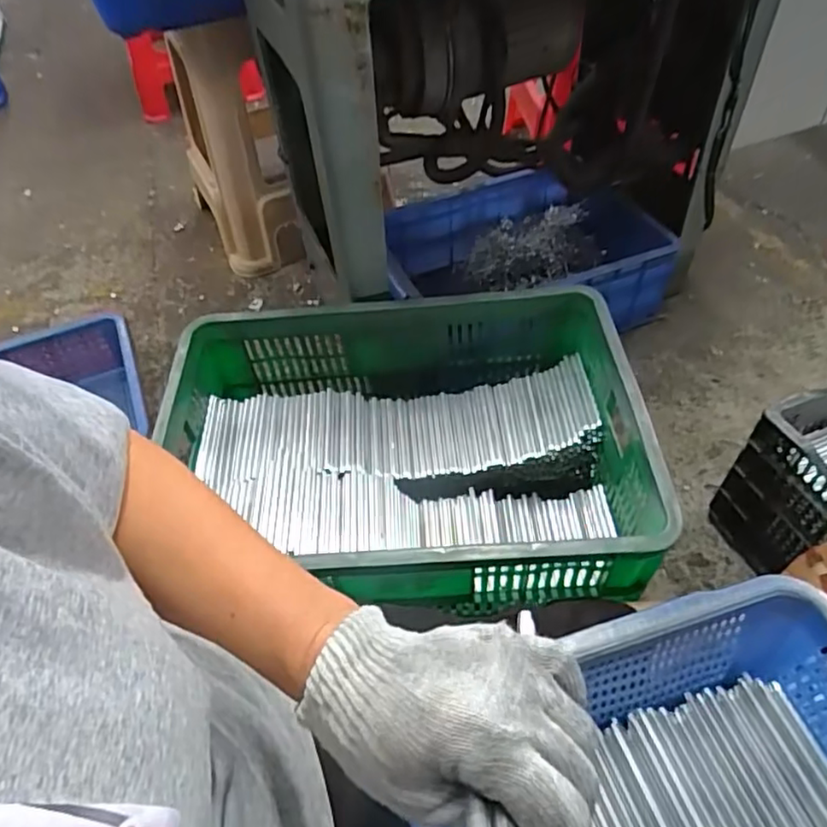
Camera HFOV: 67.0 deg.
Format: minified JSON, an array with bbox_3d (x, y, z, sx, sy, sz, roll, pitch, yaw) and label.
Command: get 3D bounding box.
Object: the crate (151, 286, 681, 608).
[{"bbox_3d":[-0.015,0.062,0.859,0.592,0.213,0.419,-4,51,1],"label":"crate"}]

